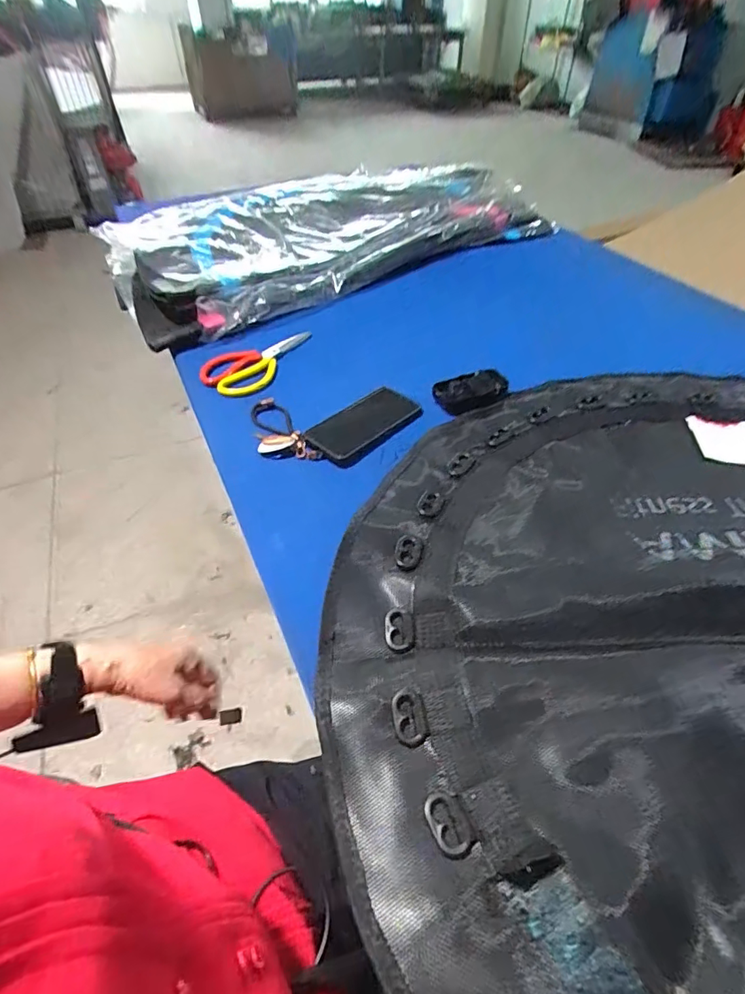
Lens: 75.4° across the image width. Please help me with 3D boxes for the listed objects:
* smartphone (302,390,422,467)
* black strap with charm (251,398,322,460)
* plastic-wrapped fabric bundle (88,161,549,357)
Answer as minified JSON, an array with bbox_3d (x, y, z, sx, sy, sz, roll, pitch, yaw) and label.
[{"bbox_3d":[-0.008,-0.101,0.656,0.083,0.015,0.162,32,54,28],"label":"smartphone"},{"bbox_3d":[-0.129,-0.089,0.653,0.068,0.011,0.146,-21,49,-19],"label":"black strap with charm"},{"bbox_3d":[-0.124,-0.647,1.144,1.017,0.078,0.588,-30,53,-26],"label":"plastic-wrapped fabric bundle"}]

